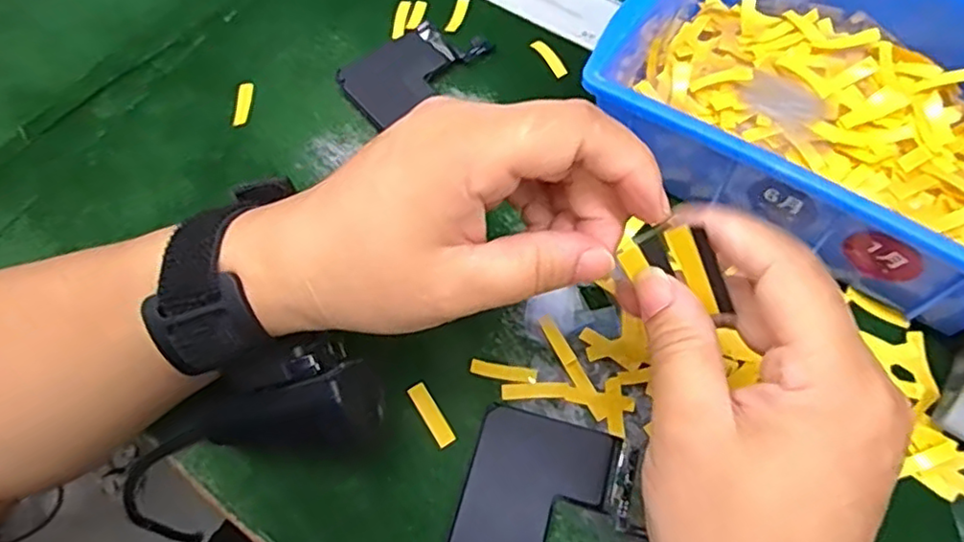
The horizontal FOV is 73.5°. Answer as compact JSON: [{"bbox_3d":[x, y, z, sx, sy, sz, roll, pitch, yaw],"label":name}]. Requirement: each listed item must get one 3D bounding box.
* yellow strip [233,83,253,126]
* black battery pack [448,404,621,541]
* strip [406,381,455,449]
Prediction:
[{"bbox_3d":[-0.134,-0.094,0.362,0.007,0.004,0.030,-4,65,2],"label":"yellow strip"},{"bbox_3d":[0.019,0.096,0.259,0.057,0.005,0.076,14,67,10],"label":"black battery pack"},{"bbox_3d":[-0.022,0.062,0.279,0.008,0.004,0.030,-31,67,-10],"label":"strip"}]

